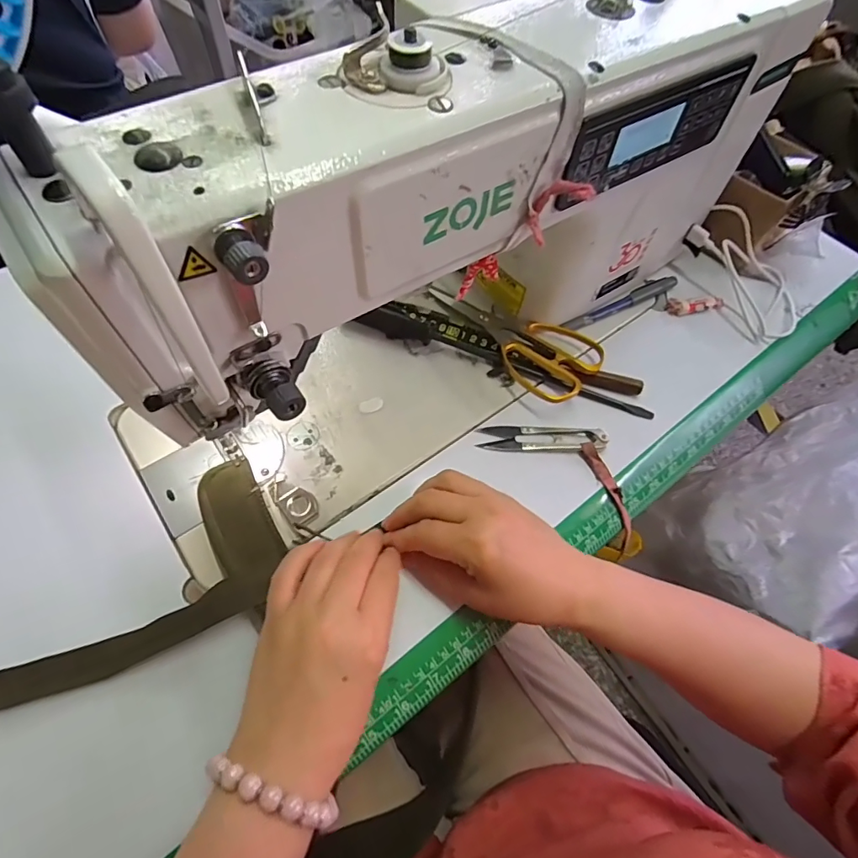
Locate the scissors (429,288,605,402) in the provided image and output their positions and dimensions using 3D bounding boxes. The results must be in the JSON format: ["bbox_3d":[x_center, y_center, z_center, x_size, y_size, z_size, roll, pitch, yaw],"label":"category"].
[{"bbox_3d":[0.073,-0.086,0.429,0.082,0.018,0.161,-40,70,-21],"label":"scissors"}]

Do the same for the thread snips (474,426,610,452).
[{"bbox_3d":[0.090,0.007,0.383,0.099,0.011,0.022,4,61,-1],"label":"thread snips"}]

